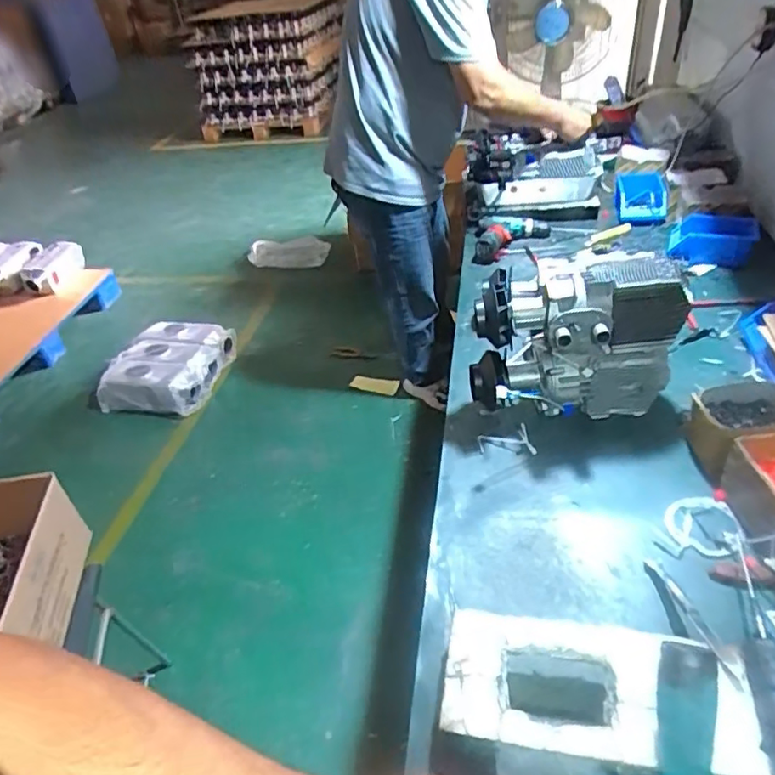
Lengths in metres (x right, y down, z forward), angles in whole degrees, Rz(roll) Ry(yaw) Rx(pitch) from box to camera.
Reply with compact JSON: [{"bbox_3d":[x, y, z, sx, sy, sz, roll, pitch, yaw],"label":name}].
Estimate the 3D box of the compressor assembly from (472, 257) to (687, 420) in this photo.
[{"bbox_3d":[0.315,-0.074,1.016,0.319,0.251,0.149,-10,39,-5],"label":"compressor assembly"}]

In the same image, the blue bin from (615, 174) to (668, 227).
[{"bbox_3d":[0.703,-0.524,1.667,0.129,0.079,0.229,5,40,14],"label":"blue bin"}]

